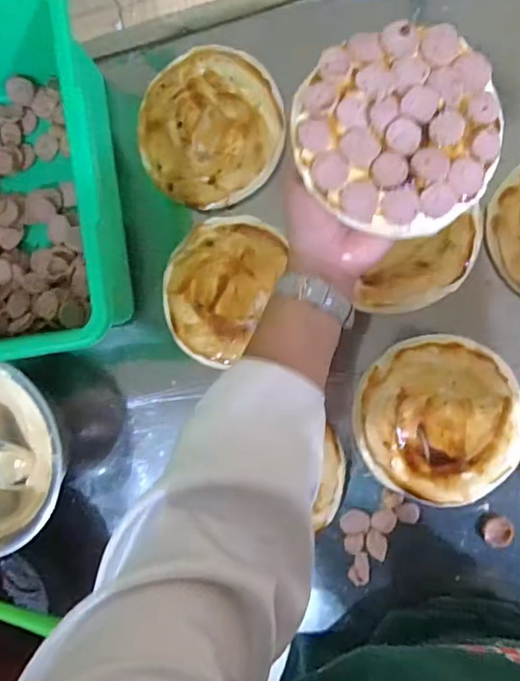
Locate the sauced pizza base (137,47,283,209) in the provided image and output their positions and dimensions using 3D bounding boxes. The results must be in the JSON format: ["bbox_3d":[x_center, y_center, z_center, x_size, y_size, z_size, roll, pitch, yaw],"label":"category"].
[{"bbox_3d":[-0.049,-0.205,0.533,0.137,0.015,0.145,0,92,14],"label":"sauced pizza base"}]

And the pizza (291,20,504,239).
[{"bbox_3d":[0.099,-0.153,0.395,0.144,0.024,0.145,0,92,9],"label":"pizza"}]

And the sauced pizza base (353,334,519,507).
[{"bbox_3d":[0.159,0.072,0.494,0.138,0.024,0.146,0,92,14],"label":"sauced pizza base"}]

